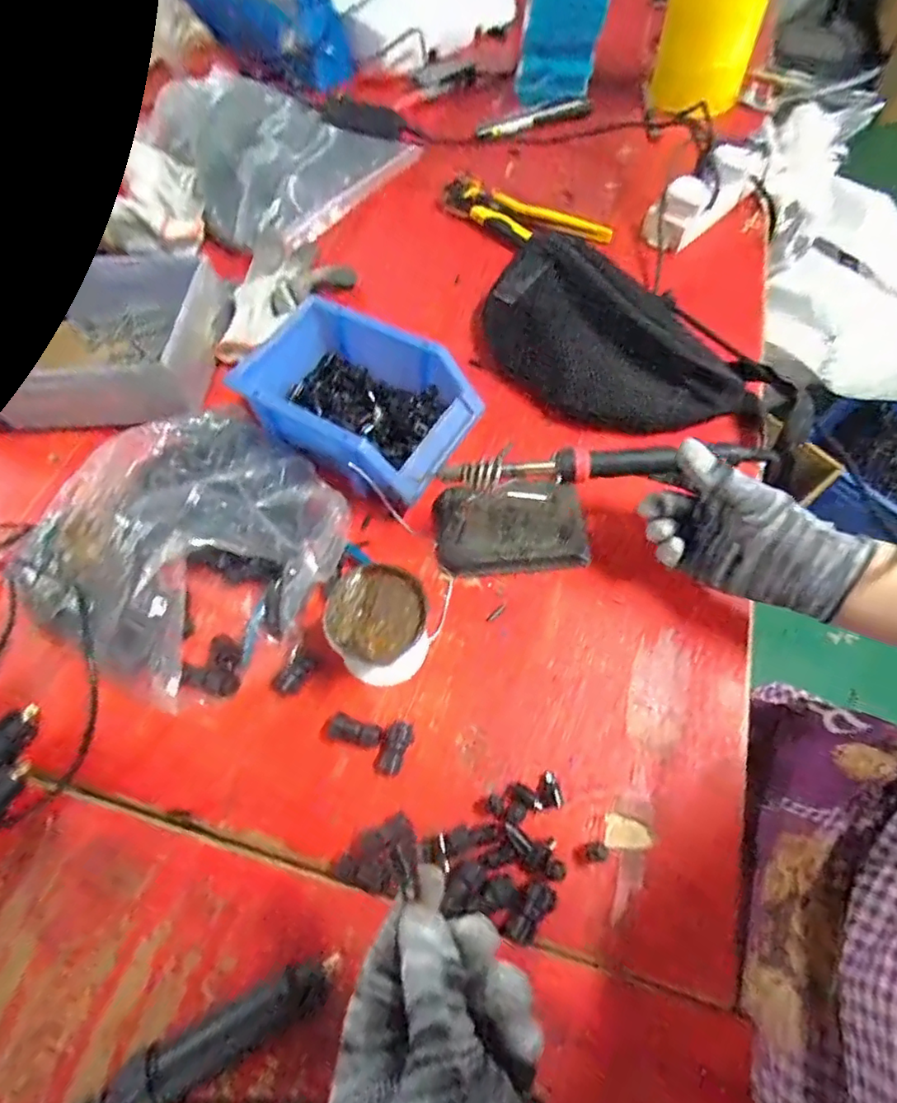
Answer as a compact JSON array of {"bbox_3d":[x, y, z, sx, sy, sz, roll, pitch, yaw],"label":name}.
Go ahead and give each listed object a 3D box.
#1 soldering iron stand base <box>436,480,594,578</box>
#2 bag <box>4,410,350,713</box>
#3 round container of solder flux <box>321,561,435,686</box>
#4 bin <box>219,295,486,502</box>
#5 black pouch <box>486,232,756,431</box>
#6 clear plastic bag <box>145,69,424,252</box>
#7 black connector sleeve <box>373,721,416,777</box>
[{"bbox_3d":[0.050,-0.020,0.457,0.119,0.018,0.075,-4,63,-1],"label":"soldering iron stand base"},{"bbox_3d":[-0.206,-0.018,0.421,0.223,0.099,0.221,29,67,16],"label":"bag"},{"bbox_3d":[-0.048,0.053,0.392,0.067,0.070,0.063,-1,63,1],"label":"round container of solder flux"},{"bbox_3d":[-0.073,-0.124,0.477,0.176,0.078,0.124,26,66,14],"label":"bin"},{"bbox_3d":[0.146,-0.195,0.503,0.239,0.091,0.134,12,64,7],"label":"black pouch"},{"bbox_3d":[-0.221,-0.494,0.678,0.244,0.075,0.262,28,67,15],"label":"clear plastic bag"},{"bbox_3d":[-0.036,0.136,0.383,0.018,0.018,0.036,24,66,13],"label":"black connector sleeve"}]

